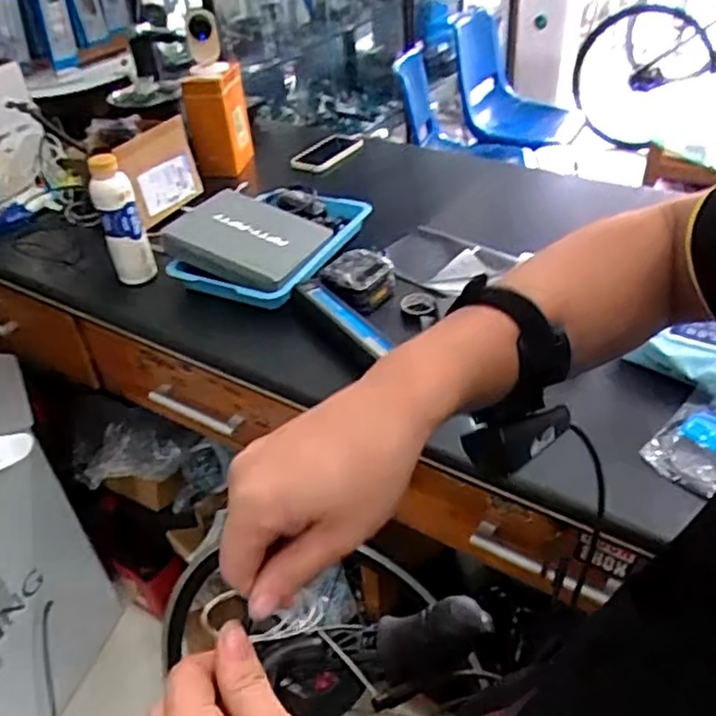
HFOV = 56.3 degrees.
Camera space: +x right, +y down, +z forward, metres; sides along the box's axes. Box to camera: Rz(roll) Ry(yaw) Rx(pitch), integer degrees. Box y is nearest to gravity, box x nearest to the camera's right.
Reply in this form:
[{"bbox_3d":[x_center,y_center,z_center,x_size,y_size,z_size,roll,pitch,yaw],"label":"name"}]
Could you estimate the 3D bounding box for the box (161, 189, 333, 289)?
[{"bbox_3d":[-0.170,-0.194,1.074,0.222,0.045,0.195,26,45,15],"label":"box"}]

